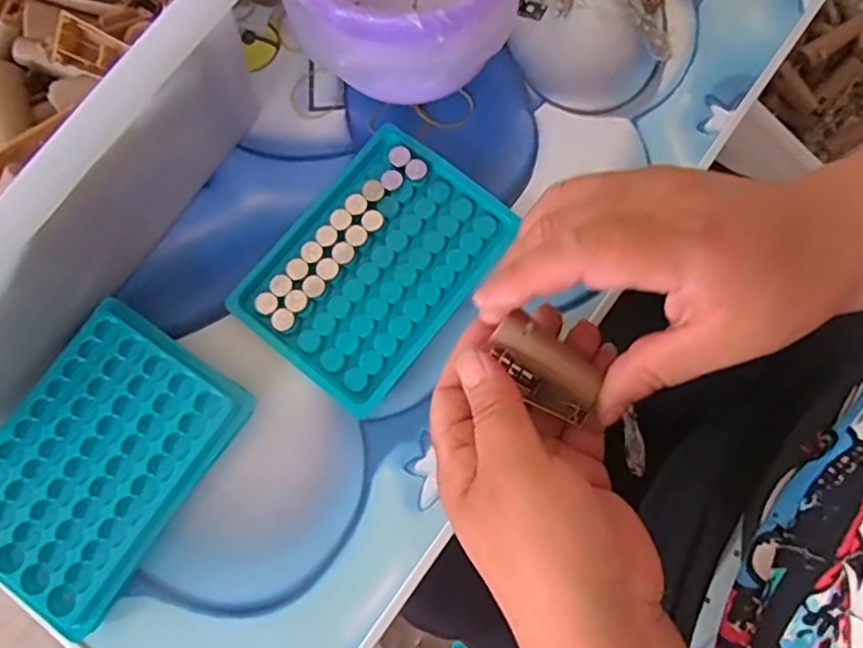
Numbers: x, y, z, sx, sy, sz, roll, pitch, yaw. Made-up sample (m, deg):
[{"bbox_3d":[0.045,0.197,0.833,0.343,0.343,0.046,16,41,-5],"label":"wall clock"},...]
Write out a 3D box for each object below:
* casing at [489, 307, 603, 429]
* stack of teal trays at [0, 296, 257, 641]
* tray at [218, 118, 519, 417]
[{"bbox_3d":[0.047,0.019,0.263,0.049,0.022,0.022,39,82,8],"label":"casing"},{"bbox_3d":[-0.159,0.064,0.302,0.092,0.023,0.128,34,81,7],"label":"stack of teal trays"},{"bbox_3d":[-0.029,-0.032,0.326,0.095,0.008,0.132,38,82,8],"label":"tray"}]

